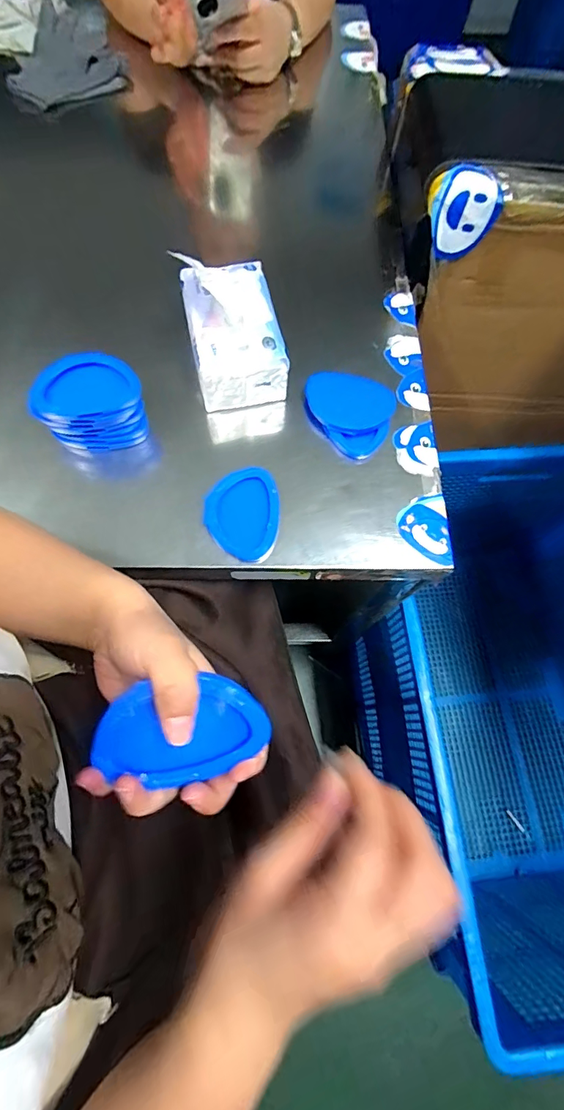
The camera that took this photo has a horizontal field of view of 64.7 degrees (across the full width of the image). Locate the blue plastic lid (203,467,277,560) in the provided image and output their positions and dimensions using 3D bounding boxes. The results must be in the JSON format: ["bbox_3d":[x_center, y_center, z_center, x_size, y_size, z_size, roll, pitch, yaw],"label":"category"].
[{"bbox_3d":[-0.041,-0.043,0.447,0.072,0.012,0.094,5,69,0],"label":"blue plastic lid"}]

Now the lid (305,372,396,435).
[{"bbox_3d":[0.073,-0.164,0.483,0.094,0.010,0.064,10,90,6],"label":"lid"}]

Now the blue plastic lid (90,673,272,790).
[{"bbox_3d":[-0.055,0.099,0.250,0.094,0.006,0.061,-5,107,-10],"label":"blue plastic lid"}]

